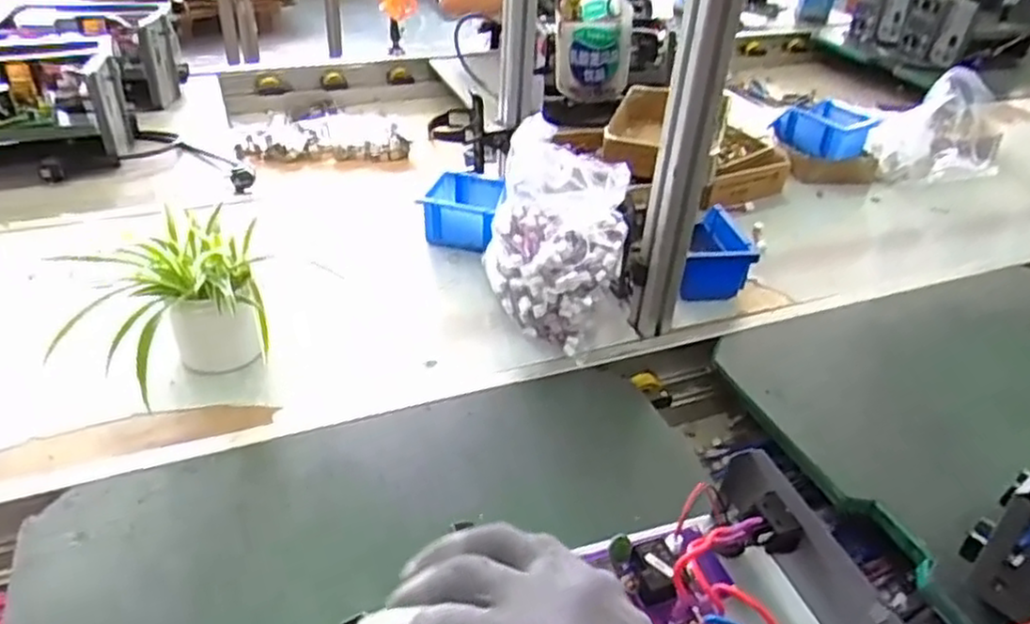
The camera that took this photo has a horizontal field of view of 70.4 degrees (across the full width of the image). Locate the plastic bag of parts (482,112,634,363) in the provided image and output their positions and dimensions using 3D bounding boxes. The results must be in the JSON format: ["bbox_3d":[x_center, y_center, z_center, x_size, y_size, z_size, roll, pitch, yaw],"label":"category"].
[{"bbox_3d":[0.051,-0.076,0.854,0.160,0.198,0.160,7,36,5],"label":"plastic bag of parts"}]

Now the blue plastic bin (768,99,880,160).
[{"bbox_3d":[0.543,-0.324,1.290,0.105,0.080,0.143,-11,39,-19],"label":"blue plastic bin"}]

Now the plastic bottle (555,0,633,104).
[{"bbox_3d":[0.067,-0.224,0.621,0.066,0.074,0.060,4,36,1],"label":"plastic bottle"}]

